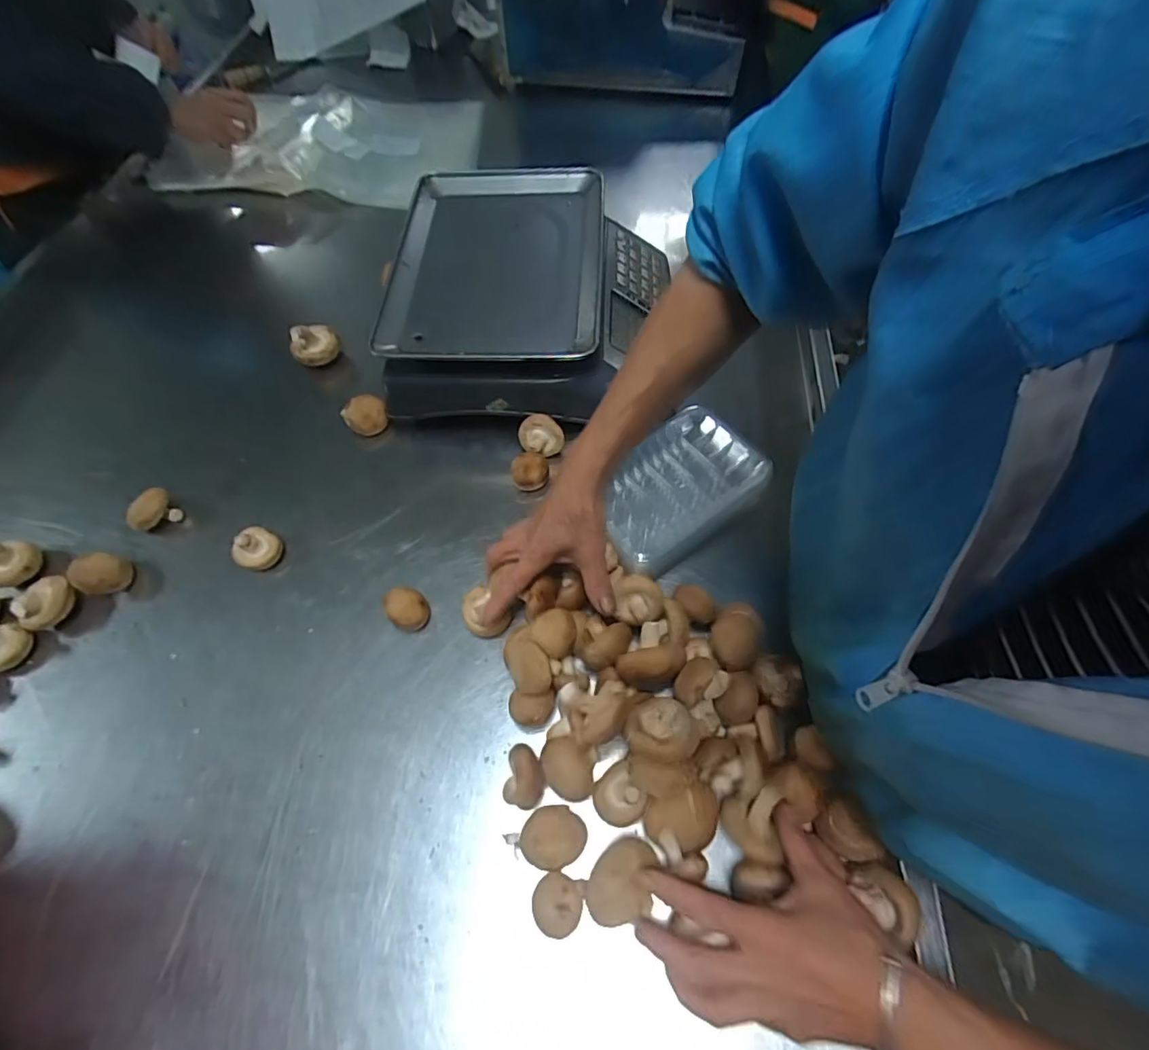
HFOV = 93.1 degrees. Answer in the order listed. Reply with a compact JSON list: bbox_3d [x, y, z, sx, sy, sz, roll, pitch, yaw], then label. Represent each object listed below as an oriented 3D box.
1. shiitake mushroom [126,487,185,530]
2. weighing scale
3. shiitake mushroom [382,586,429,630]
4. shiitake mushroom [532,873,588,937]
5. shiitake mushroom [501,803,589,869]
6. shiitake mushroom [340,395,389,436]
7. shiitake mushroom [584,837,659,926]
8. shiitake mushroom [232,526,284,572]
[{"bbox_3d":[-0.446,-0.014,0.576,0.043,0.034,0.034,-38,66,-18],"label":"shiitake mushroom"},{"bbox_3d":[-0.057,-0.277,0.667,0.304,0.127,0.327,3,61,4],"label":"weighing scale"},{"bbox_3d":[-0.157,0.082,0.515,0.036,0.040,0.036,-1,60,2],"label":"shiitake mushroom"},{"bbox_3d":[-0.013,0.284,0.409,0.037,0.026,0.039,-1,60,2],"label":"shiitake mushroom"},{"bbox_3d":[-0.020,0.244,0.427,0.049,0.032,0.048,-1,60,2],"label":"shiitake mushroom"},{"bbox_3d":[-0.244,-0.127,0.643,0.050,0.040,0.039,-27,63,-12],"label":"shiitake mushroom"},{"bbox_3d":[0.034,0.254,0.392,0.043,0.047,0.055,15,60,8],"label":"shiitake mushroom"},{"bbox_3d":[-0.321,0.025,0.553,0.033,0.035,0.043,31,66,18],"label":"shiitake mushroom"}]

